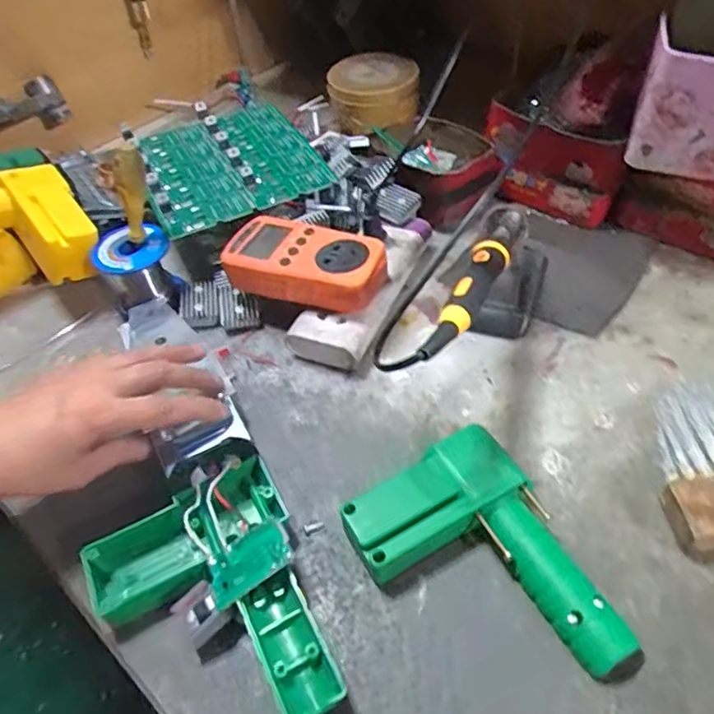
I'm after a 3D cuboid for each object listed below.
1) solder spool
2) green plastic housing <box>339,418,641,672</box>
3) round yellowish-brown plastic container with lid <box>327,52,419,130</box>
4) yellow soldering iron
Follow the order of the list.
[{"bbox_3d":[-0.186,-0.073,0.497,0.061,0.058,0.059,-21,50,-12],"label":"solder spool"},{"bbox_3d":[0.073,0.122,0.333,0.110,0.031,0.147,-28,51,-17],"label":"green plastic housing"},{"bbox_3d":[0.020,-0.297,0.641,0.095,0.047,0.089,-3,48,4],"label":"round yellowish-brown plastic container with lid"},{"bbox_3d":[0.081,-0.052,0.377,0.023,0.026,0.205,15,37,19],"label":"yellow soldering iron"}]

